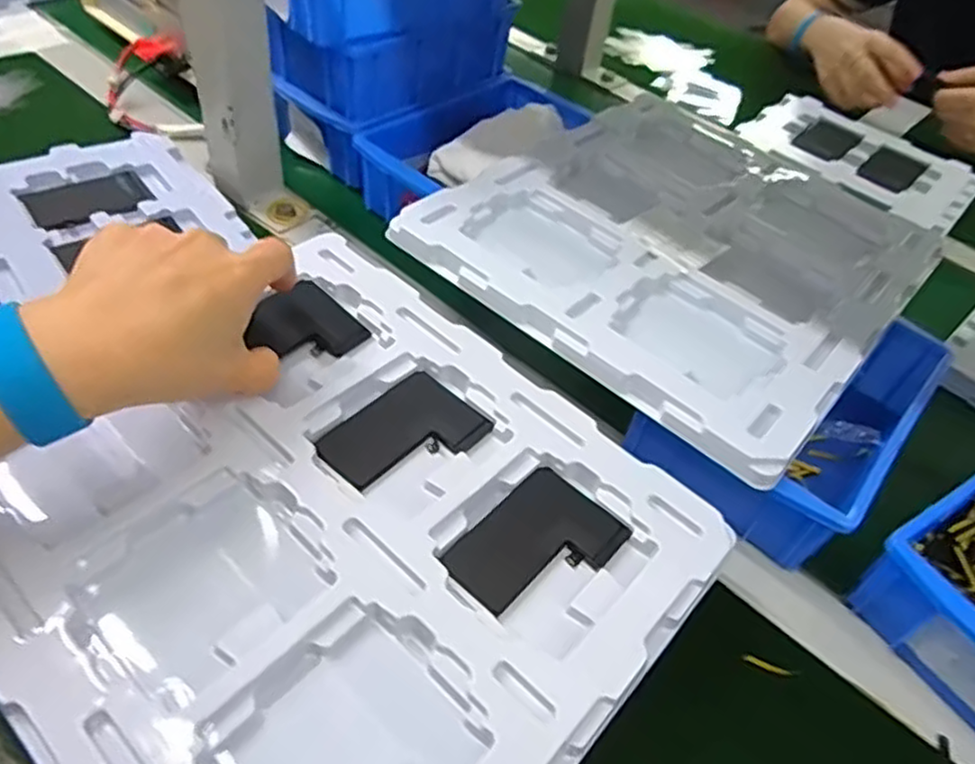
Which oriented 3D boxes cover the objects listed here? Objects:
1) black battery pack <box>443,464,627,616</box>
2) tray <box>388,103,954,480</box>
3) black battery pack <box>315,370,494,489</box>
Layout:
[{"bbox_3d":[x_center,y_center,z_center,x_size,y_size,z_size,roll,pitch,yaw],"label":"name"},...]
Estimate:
[{"bbox_3d":[0.024,0.079,0.338,0.057,0.007,0.082,37,52,22],"label":"black battery pack"},{"bbox_3d":[0.149,-0.105,0.500,0.274,0.030,0.336,36,52,22],"label":"tray"},{"bbox_3d":[-0.044,0.028,0.372,0.056,0.009,0.082,36,52,22],"label":"black battery pack"}]

